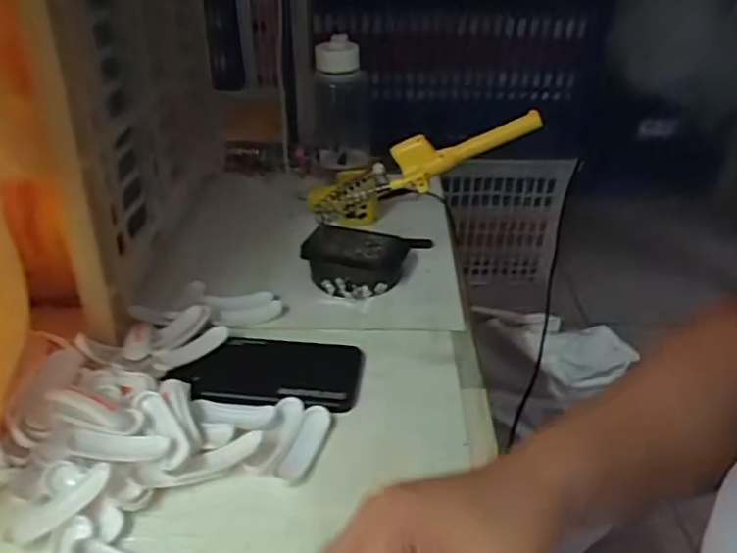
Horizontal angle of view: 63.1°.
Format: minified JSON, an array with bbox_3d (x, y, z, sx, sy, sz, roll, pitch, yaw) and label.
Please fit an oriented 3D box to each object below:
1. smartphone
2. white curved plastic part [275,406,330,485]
[{"bbox_3d":[-0.082,0.078,0.511,0.150,0.010,0.078,3,34,4],"label":"smartphone"},{"bbox_3d":[-0.047,0.123,0.446,0.023,0.007,0.069,12,35,16],"label":"white curved plastic part"}]

